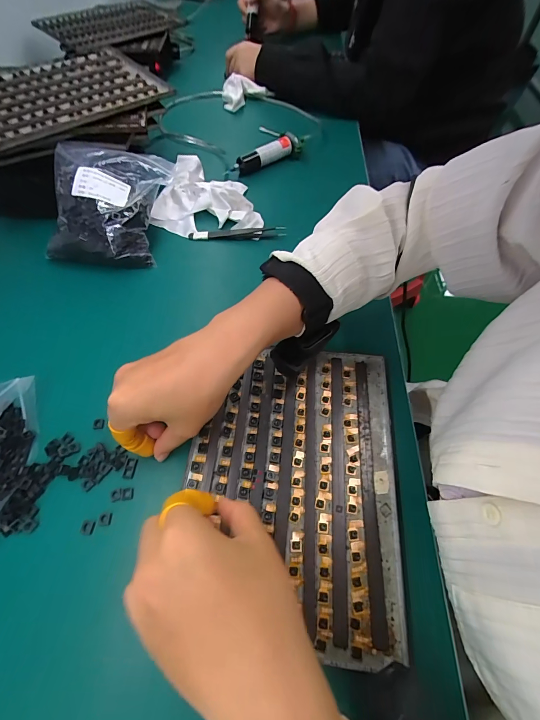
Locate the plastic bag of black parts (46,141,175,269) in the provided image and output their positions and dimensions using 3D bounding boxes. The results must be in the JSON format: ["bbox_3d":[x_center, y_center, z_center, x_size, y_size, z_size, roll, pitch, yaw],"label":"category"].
[{"bbox_3d":[-0.204,-0.196,0.412,0.124,0.073,0.147,3,60,0],"label":"plastic bag of black parts"}]

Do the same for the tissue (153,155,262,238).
[{"bbox_3d":[-0.088,-0.254,0.474,0.152,0.028,0.174,2,60,0],"label":"tissue"}]

